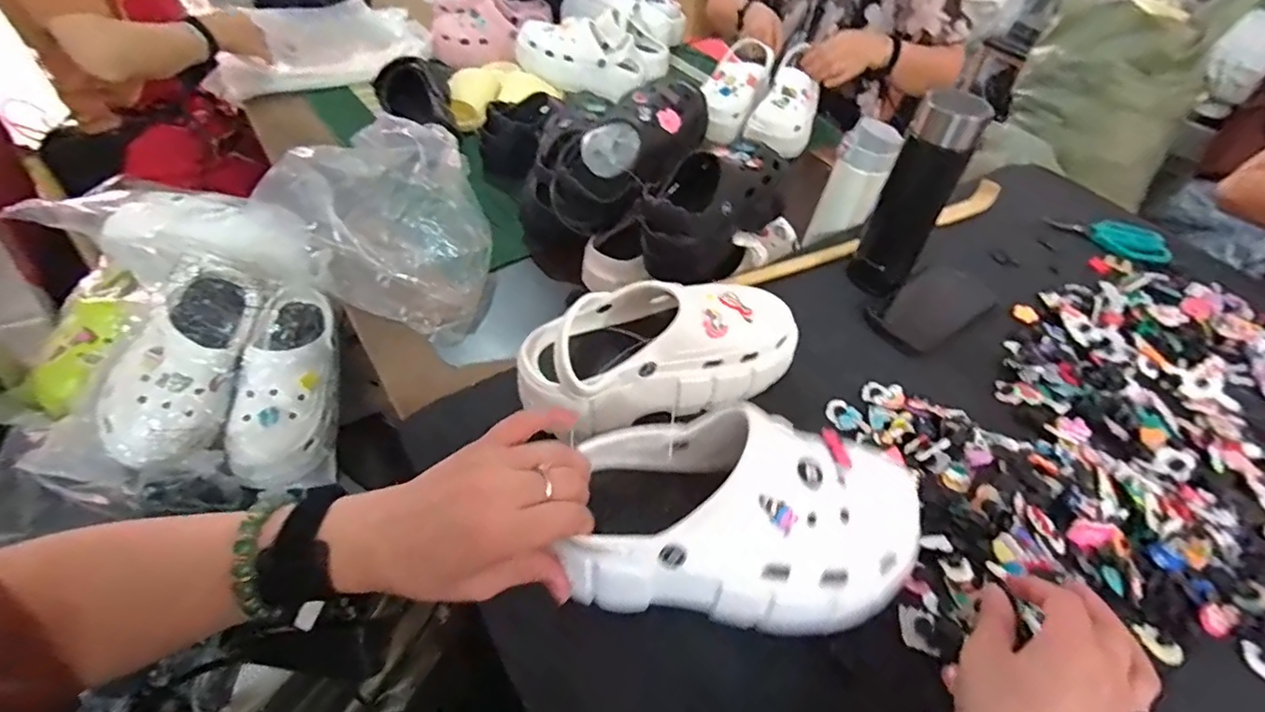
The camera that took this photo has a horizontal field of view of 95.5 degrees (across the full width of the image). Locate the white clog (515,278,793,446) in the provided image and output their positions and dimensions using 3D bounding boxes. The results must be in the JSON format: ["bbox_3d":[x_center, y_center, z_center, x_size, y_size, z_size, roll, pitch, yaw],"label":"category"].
[{"bbox_3d":[0.025,-0.010,0.507,0.242,0.106,0.115,-14,50,-17],"label":"white clog"}]

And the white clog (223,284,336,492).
[{"bbox_3d":[-0.437,0.034,0.732,0.114,0.081,0.245,15,69,-37],"label":"white clog"}]

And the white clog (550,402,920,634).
[{"bbox_3d":[0.066,0.100,0.366,0.226,0.094,0.099,5,47,0],"label":"white clog"}]

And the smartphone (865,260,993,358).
[{"bbox_3d":[0.338,-0.055,0.651,0.166,0.010,0.083,-29,56,-27],"label":"smartphone"}]

